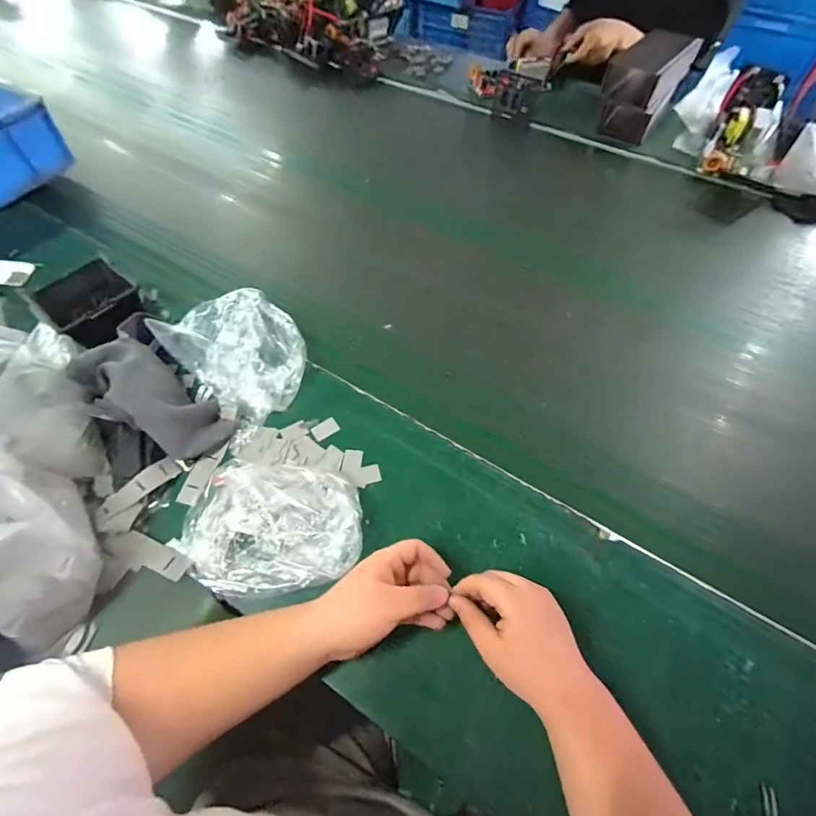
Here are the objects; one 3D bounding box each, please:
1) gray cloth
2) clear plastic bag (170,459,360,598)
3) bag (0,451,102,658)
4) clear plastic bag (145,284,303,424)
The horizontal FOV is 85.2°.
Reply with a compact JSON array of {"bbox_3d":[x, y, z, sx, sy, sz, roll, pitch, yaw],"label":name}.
[{"bbox_3d":[-0.308,-0.012,0.533,0.193,0.045,0.092,38,62,-4],"label":"gray cloth"},{"bbox_3d":[-0.145,0.122,0.476,0.190,0.050,0.144,1,57,0],"label":"clear plastic bag"},{"bbox_3d":[-0.372,0.121,0.411,0.100,0.147,0.173,-38,65,-22],"label":"bag"},{"bbox_3d":[-0.217,-0.079,0.599,0.180,0.070,0.142,36,63,21],"label":"clear plastic bag"}]

